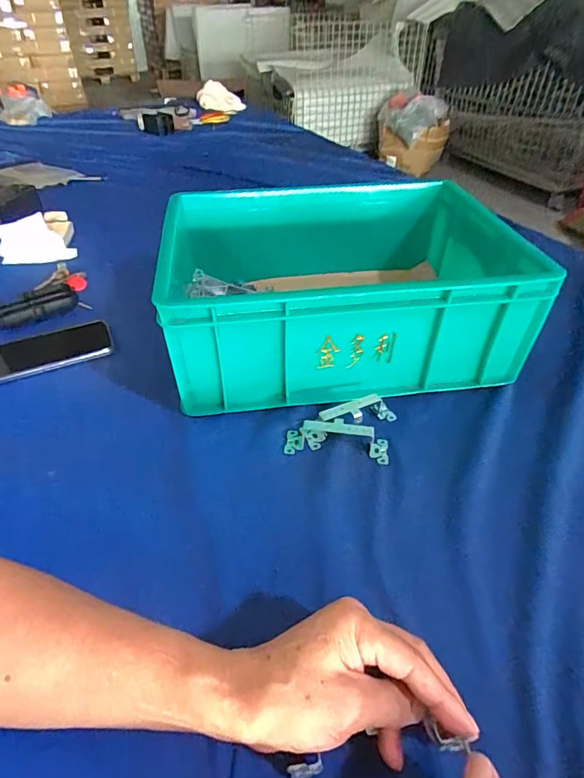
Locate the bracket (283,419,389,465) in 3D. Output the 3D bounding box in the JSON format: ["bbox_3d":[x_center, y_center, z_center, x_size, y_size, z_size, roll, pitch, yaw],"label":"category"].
[{"bbox_3d":[0.046,0.048,0.456,0.105,0.026,0.032,8,43,9],"label":"bracket"}]

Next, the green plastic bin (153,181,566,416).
[{"bbox_3d":[0.059,-0.133,0.576,0.411,0.156,0.309,-4,43,-5],"label":"green plastic bin"}]

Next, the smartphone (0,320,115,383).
[{"bbox_3d":[-0.321,-0.048,0.583,0.165,0.014,0.083,-19,46,-20],"label":"smartphone"}]

